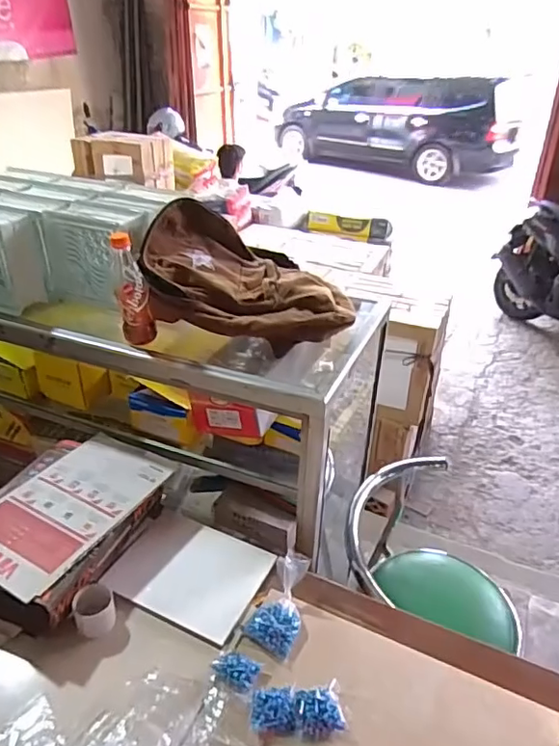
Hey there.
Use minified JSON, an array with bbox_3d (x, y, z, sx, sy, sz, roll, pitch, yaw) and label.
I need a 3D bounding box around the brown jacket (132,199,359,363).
[{"bbox_3d":[-0.054,-0.226,1.081,0.375,0.166,0.370,1,32,-1],"label":"brown jacket"}]

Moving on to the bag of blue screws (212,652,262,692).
[{"bbox_3d":[-0.065,0.441,0.810,0.067,0.014,0.045,14,35,19],"label":"bag of blue screws"}]

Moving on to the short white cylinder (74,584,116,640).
[{"bbox_3d":[-0.291,0.377,0.865,0.059,0.047,0.066,-15,36,-24],"label":"short white cylinder"}]

